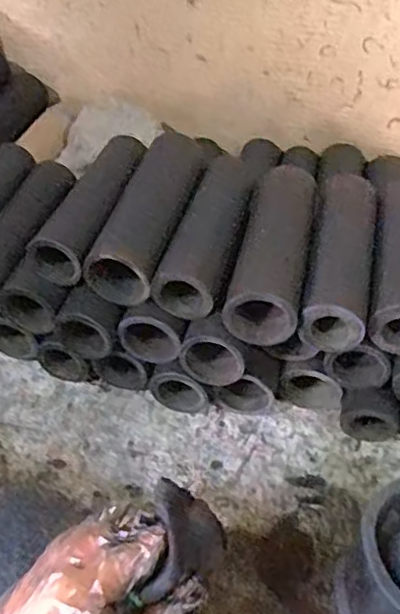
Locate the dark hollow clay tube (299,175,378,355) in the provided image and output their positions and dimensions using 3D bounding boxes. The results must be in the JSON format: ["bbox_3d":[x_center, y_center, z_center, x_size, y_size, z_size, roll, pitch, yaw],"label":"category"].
[{"bbox_3d":[0.128,-0.042,0.541,0.061,0.057,0.180,12,44,10],"label":"dark hollow clay tube"}]

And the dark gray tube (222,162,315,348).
[{"bbox_3d":[0.066,-0.053,0.547,0.057,0.051,0.188,10,44,9],"label":"dark gray tube"}]

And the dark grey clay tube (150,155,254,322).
[{"bbox_3d":[0.010,-0.068,0.553,0.054,0.045,0.177,13,44,11],"label":"dark grey clay tube"}]

